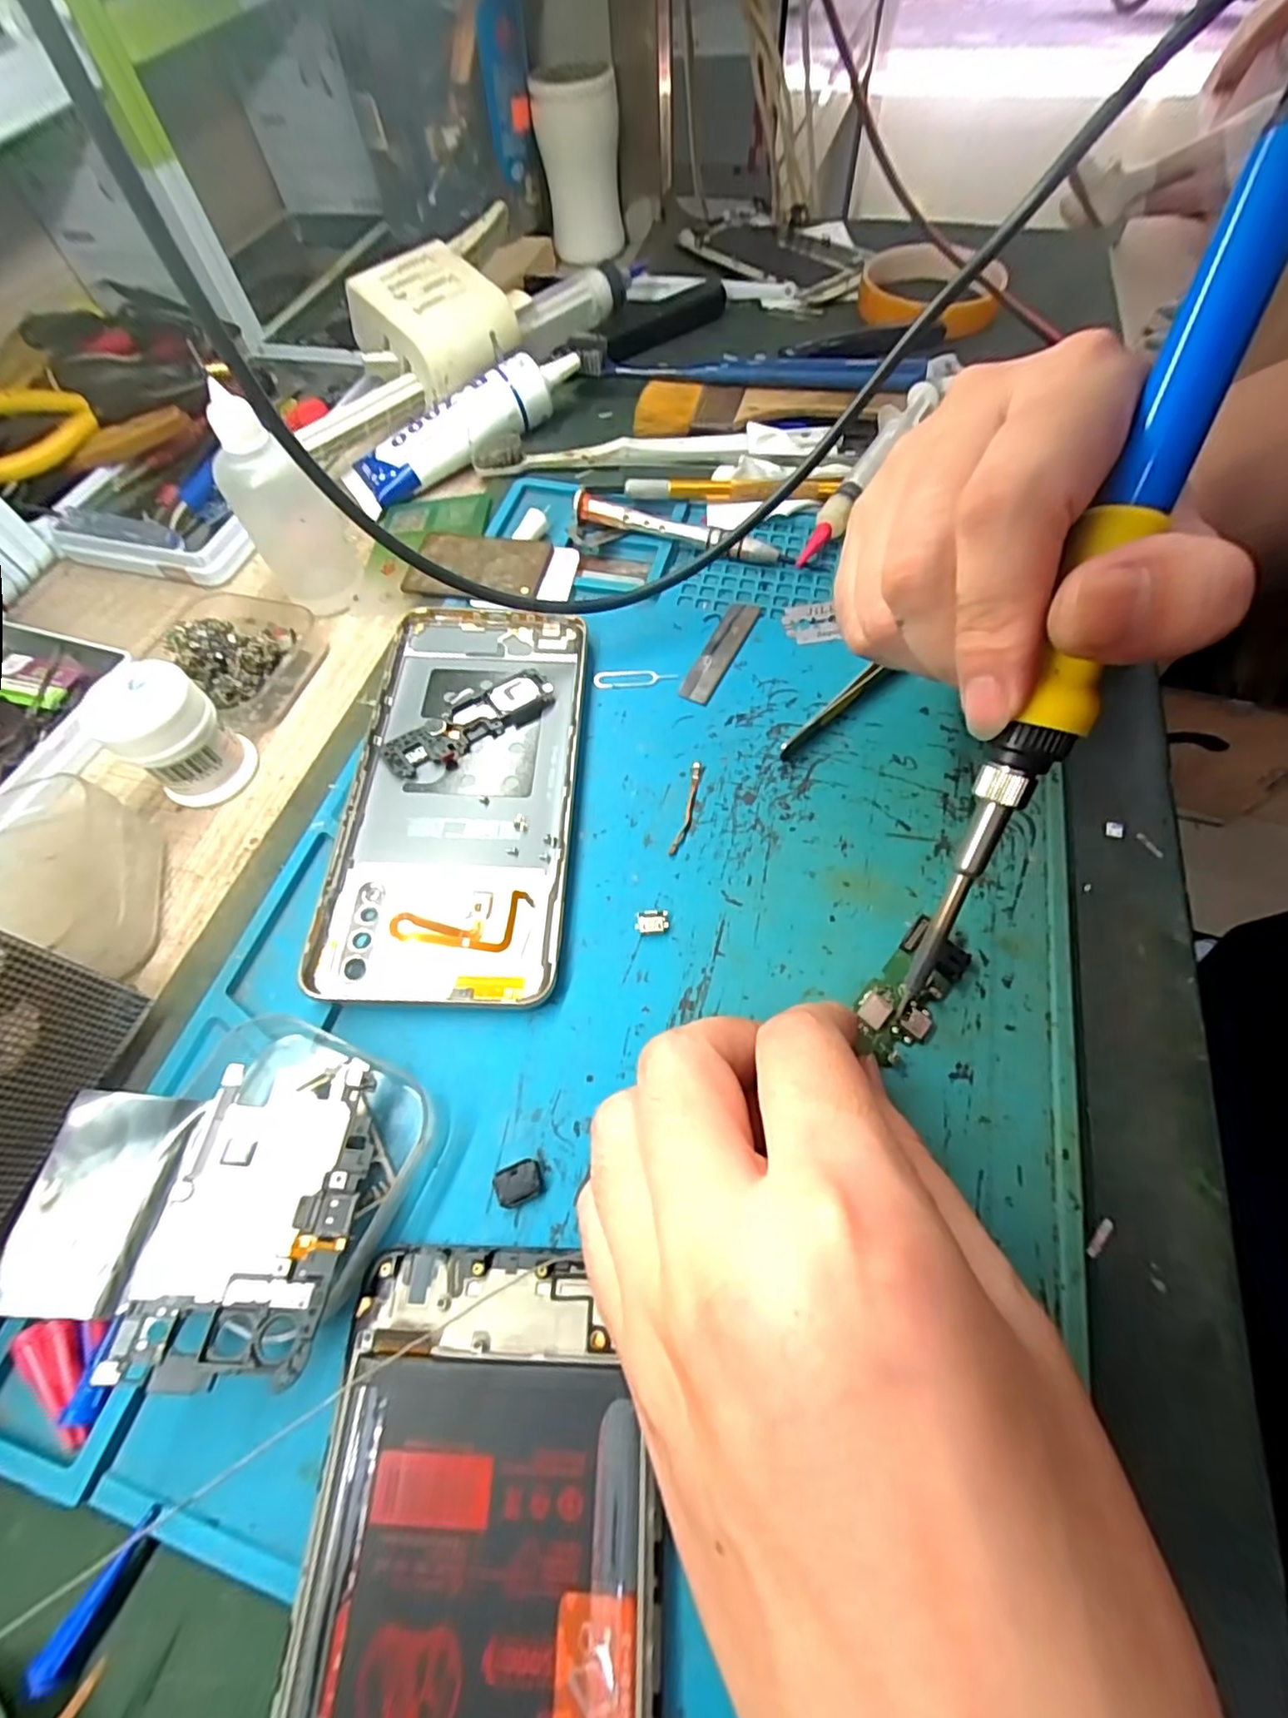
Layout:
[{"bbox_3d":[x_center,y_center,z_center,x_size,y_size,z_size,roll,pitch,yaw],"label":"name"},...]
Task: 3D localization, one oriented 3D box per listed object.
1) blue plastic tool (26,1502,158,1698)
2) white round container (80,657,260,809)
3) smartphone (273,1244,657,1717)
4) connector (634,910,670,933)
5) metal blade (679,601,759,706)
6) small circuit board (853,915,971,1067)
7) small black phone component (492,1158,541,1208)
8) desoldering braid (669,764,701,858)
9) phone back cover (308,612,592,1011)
[{"bbox_3d":[-0.114,0.153,0.130,0.007,0.004,0.029,26,66,16],"label":"blue plastic tool"},{"bbox_3d":[-0.169,-0.045,0.224,0.034,0.040,0.034,-1,62,2],"label":"white round container"},{"bbox_3d":[-0.034,0.166,0.117,0.070,0.011,0.155,0,62,3],"label":"smartphone"},{"bbox_3d":[0.002,0.020,0.197,0.010,0.004,0.008,3,62,4],"label":"connector"},{"bbox_3d":[0.031,-0.085,0.251,0.014,0.004,0.057,22,65,14],"label":"metal blade"},{"bbox_3d":[0.077,0.038,0.182,0.020,0.004,0.043,35,71,19],"label":"small circuit board"},{"bbox_3d":[-0.033,0.085,0.164,0.012,0.004,0.009,-20,63,-8],"label":"small black phone component"},{"bbox_3d":[0.015,-0.019,0.217,0.004,0.004,0.038,12,63,9],"label":"desoldering braid"},{"bbox_3d":[-0.062,-0.029,0.222,0.074,0.013,0.161,0,62,3],"label":"phone back cover"}]

